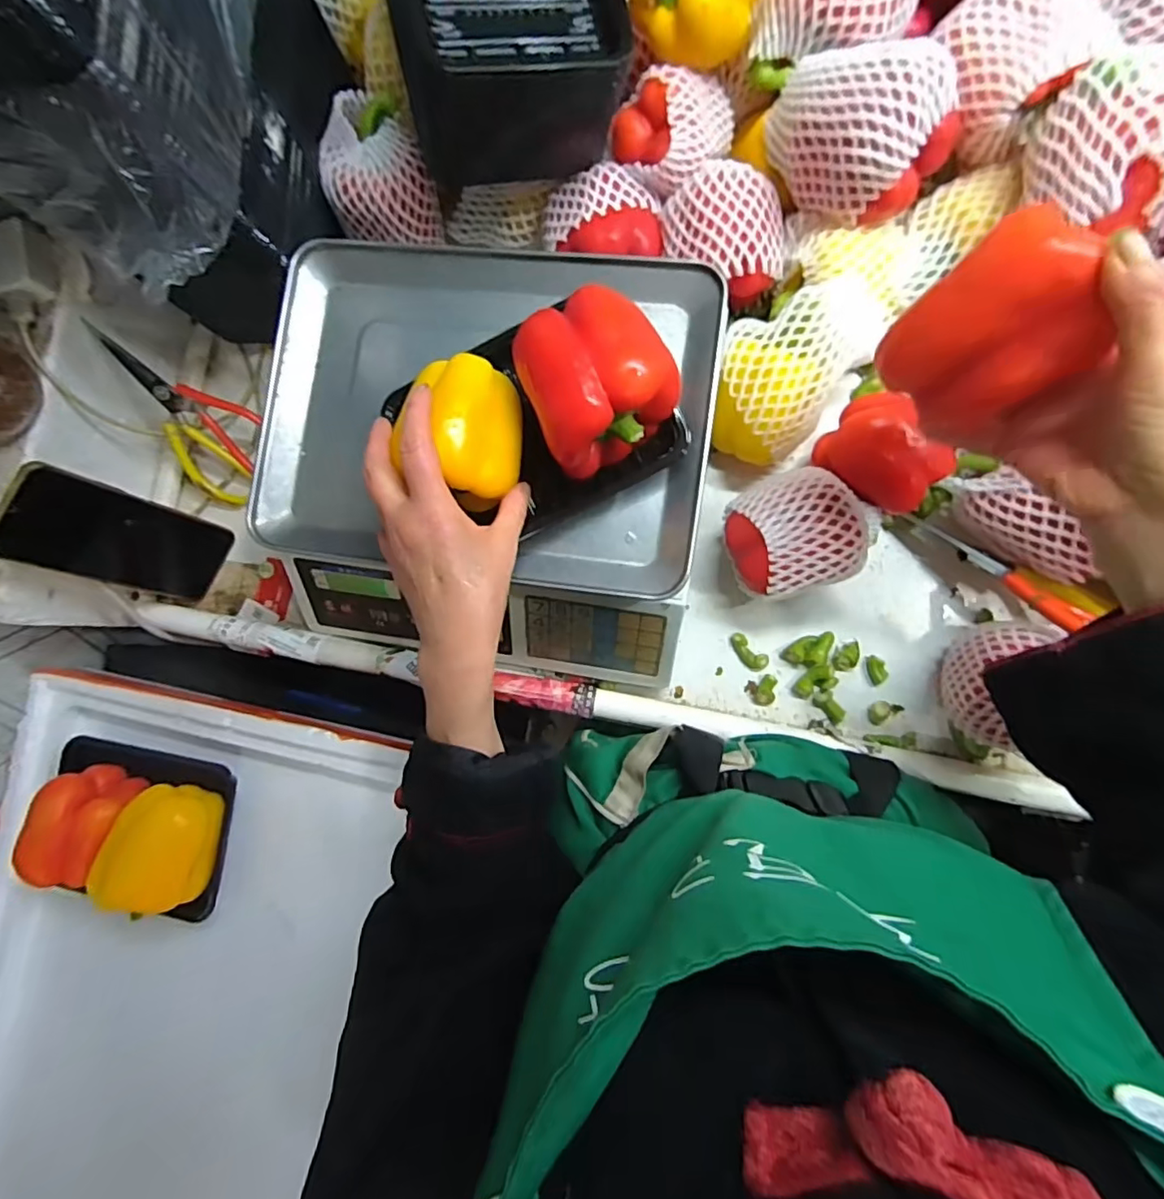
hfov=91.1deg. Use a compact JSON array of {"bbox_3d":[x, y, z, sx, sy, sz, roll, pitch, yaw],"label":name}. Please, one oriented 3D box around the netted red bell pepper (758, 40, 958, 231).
[{"bbox_3d":[0.191,-0.327,0.393,0.123,0.076,0.085,31,90,7],"label":"netted red bell pepper"}]

